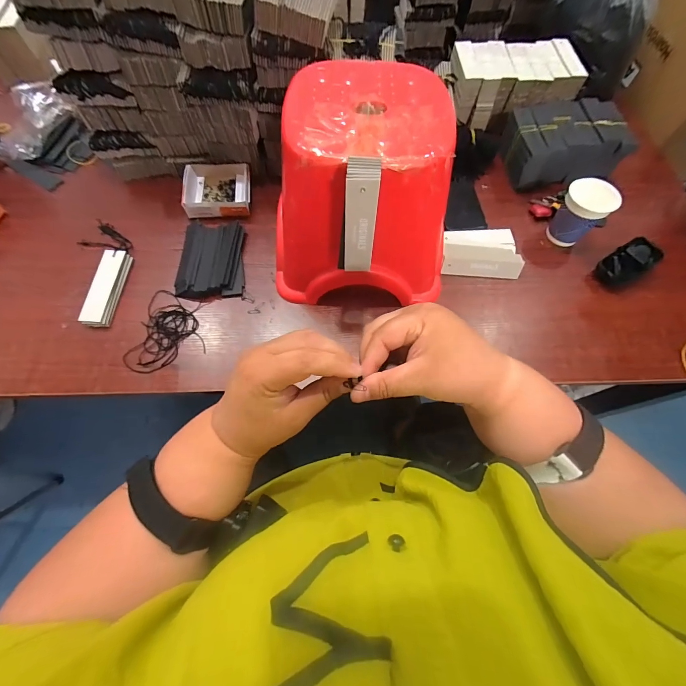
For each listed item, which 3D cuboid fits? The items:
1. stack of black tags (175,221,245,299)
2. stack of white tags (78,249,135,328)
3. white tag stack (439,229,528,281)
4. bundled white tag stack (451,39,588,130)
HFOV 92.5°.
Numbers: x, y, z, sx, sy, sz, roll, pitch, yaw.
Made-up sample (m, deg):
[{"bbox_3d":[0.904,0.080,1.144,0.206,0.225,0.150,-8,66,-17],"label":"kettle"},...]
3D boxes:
[{"bbox_3d":[-0.213,-0.137,0.533,0.101,0.019,0.138,-4,66,-4],"label":"stack of black tags"},{"bbox_3d":[-0.367,-0.087,0.513,0.041,0.020,0.133,4,66,-1],"label":"stack of white tags"},{"bbox_3d":[0.231,-0.162,0.556,0.125,0.029,0.107,5,66,0],"label":"white tag stack"},{"bbox_3d":[0.331,-0.521,0.655,0.241,0.078,0.140,0,66,-2],"label":"bundled white tag stack"}]

